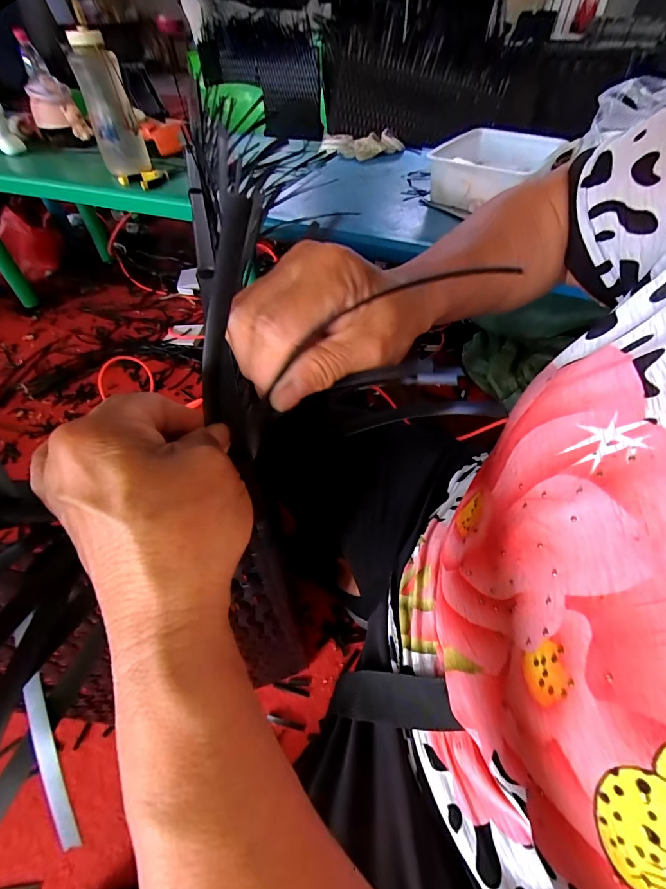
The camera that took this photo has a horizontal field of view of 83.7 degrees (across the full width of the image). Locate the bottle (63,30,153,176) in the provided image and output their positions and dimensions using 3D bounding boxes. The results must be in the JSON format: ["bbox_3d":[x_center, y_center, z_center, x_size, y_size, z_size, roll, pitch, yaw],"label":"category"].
[{"bbox_3d":[-0.515,-0.776,0.856,0.103,0.230,0.105,-18,51,-15],"label":"bottle"}]

